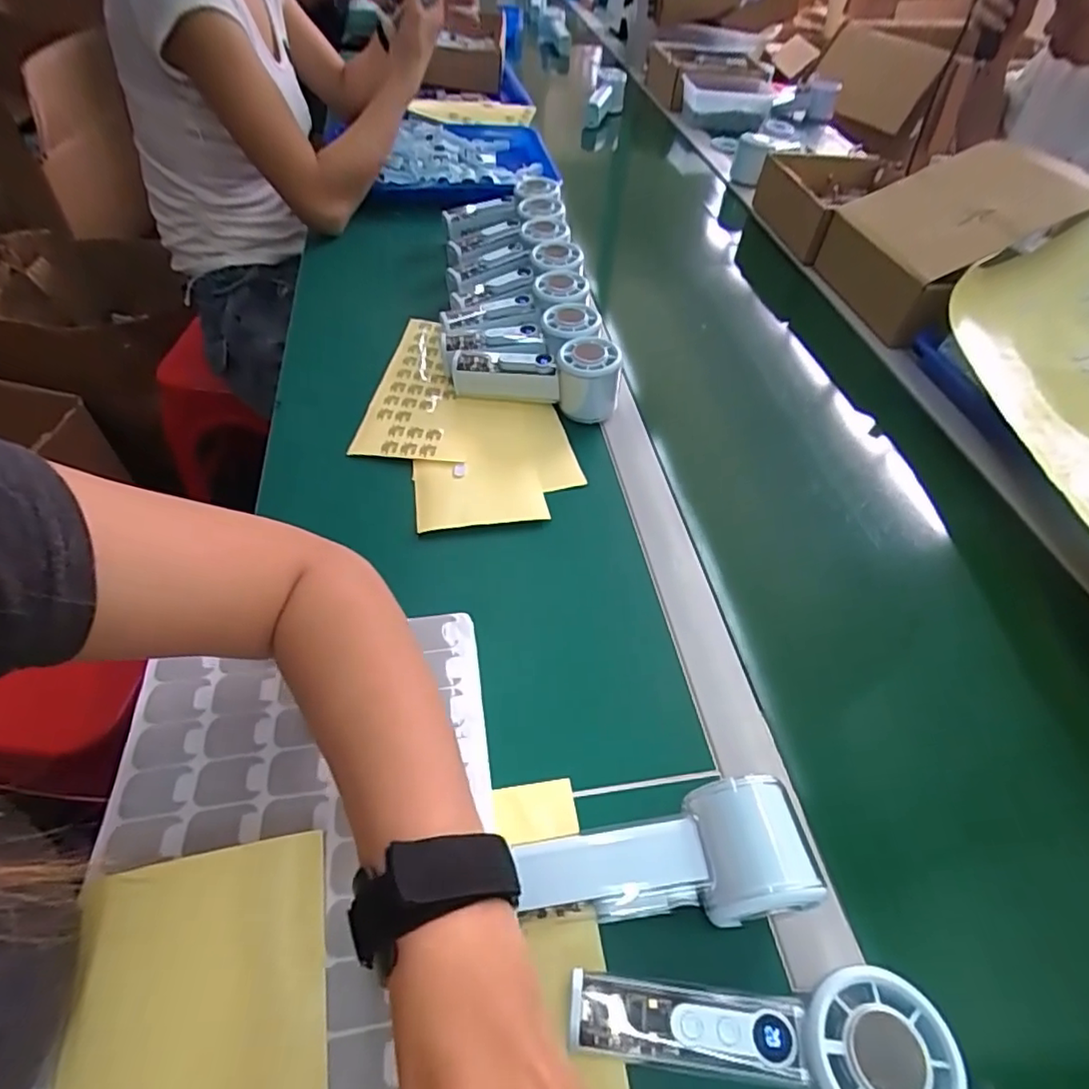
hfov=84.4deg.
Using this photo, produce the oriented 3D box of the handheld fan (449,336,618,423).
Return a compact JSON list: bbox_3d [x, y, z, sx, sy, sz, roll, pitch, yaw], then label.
[{"bbox_3d":[-0.008,-0.157,0.563,0.157,0.060,0.049,4,49,-2],"label":"handheld fan"}]

